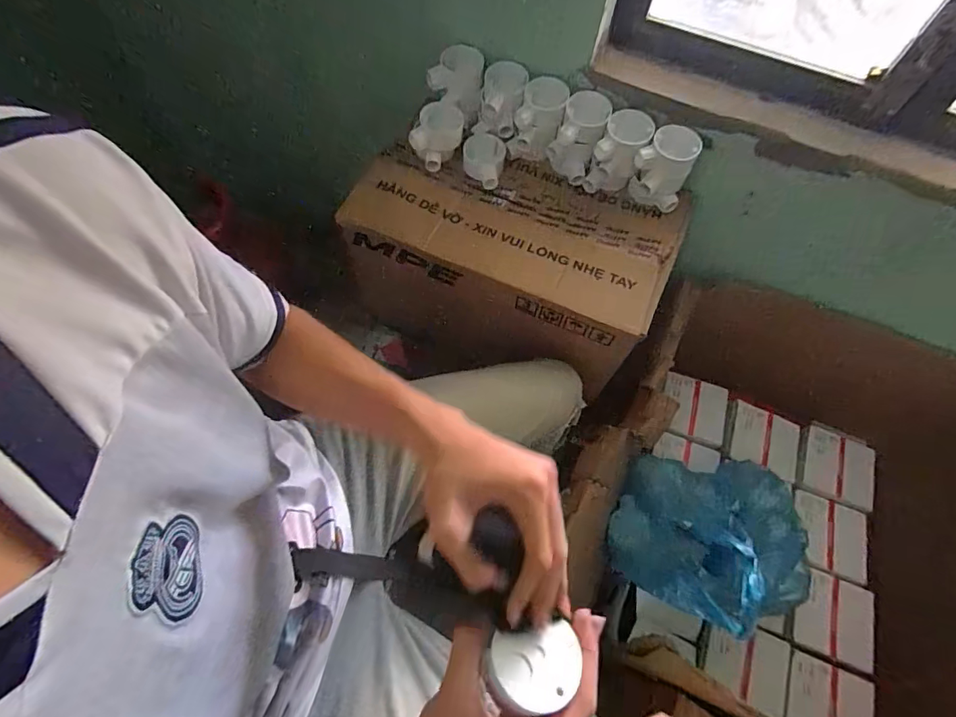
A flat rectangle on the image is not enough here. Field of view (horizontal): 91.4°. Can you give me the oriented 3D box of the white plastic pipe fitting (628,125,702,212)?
[{"bbox_3d":[0.268,-0.275,0.676,0.078,0.093,0.065,24,65,10],"label":"white plastic pipe fitting"}]

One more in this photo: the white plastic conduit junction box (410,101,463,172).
[{"bbox_3d":[-0.060,-0.338,0.708,0.067,0.067,0.077,15,64,6],"label":"white plastic conduit junction box"}]

